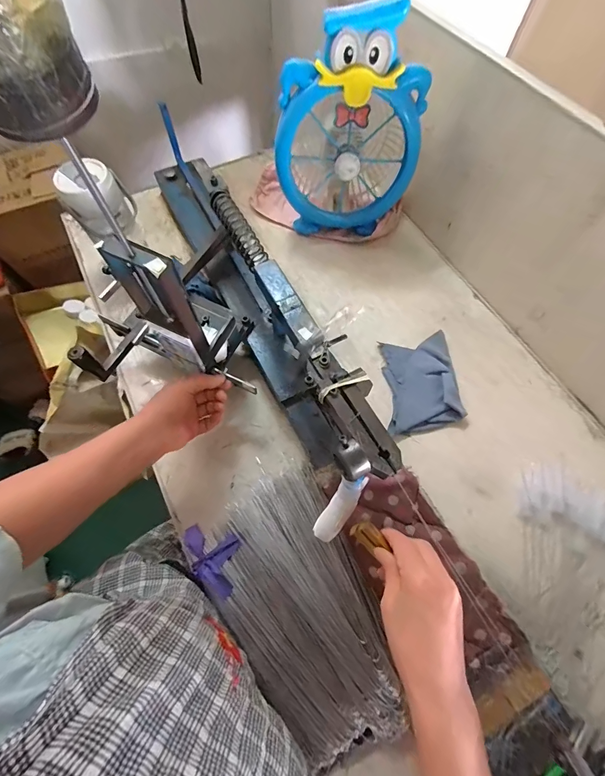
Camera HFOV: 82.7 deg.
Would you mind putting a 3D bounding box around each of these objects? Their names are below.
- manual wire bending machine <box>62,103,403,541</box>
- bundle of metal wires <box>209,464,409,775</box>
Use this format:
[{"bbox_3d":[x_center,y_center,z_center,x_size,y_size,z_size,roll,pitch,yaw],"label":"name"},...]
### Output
[{"bbox_3d":[-0.074,-0.064,0.410,0.171,0.255,0.450,-30,70,-14],"label":"manual wire bending machine"},{"bbox_3d":[-0.016,0.242,0.396,0.160,0.061,0.301,-20,68,-10],"label":"bundle of metal wires"}]

